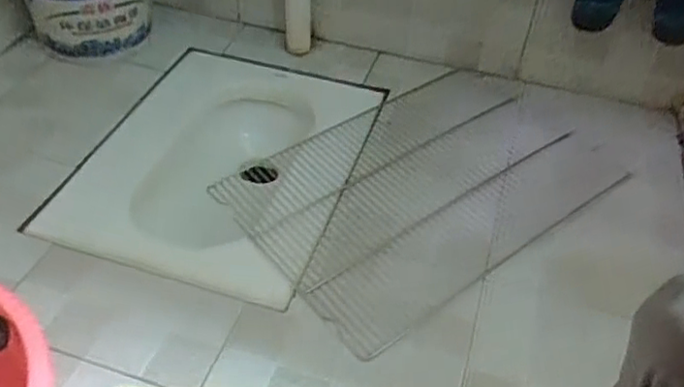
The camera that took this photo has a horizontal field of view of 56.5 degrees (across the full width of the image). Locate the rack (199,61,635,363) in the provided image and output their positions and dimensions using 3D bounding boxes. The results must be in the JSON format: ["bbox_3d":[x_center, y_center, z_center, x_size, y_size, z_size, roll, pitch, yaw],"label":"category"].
[{"bbox_3d":[0.147,-0.038,1.055,0.634,0.037,0.409,-28,53,-29],"label":"rack"}]

